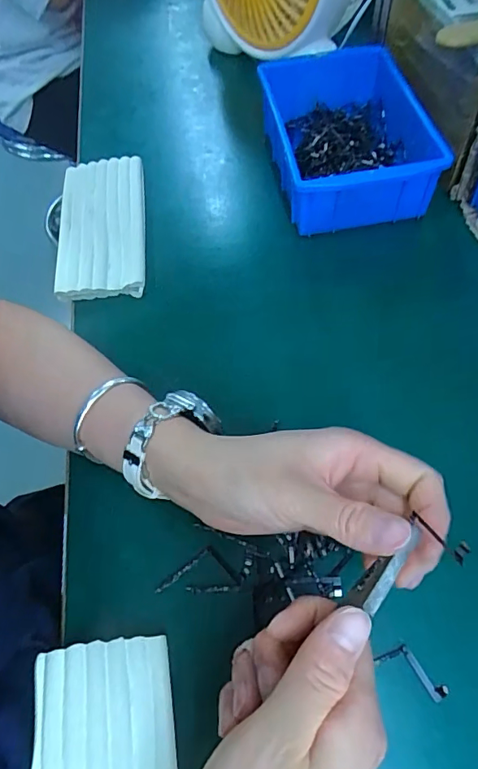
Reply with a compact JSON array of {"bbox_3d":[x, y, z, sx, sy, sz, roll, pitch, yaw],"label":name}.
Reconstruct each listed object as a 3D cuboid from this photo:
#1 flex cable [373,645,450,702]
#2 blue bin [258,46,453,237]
[{"bbox_3d":[0.097,0.159,0.264,0.040,0.004,0.016,26,66,17],"label":"flex cable"},{"bbox_3d":[0.102,-0.239,0.460,0.141,0.068,0.208,-6,61,1],"label":"blue bin"}]

